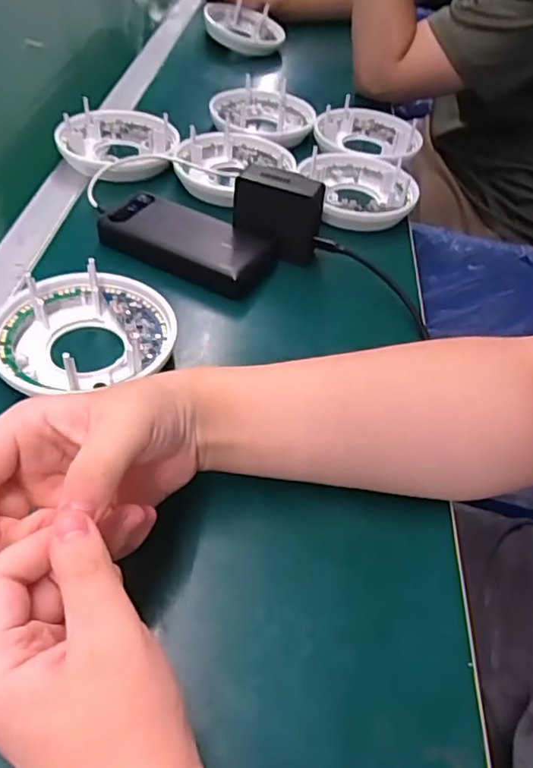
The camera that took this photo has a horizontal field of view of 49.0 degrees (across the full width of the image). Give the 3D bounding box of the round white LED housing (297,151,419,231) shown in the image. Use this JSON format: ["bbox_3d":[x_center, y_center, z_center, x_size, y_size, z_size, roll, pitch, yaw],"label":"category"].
[{"bbox_3d":[0.100,-0.217,0.644,0.111,0.031,0.120,4,47,-4],"label":"round white LED housing"}]

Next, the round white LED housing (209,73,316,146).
[{"bbox_3d":[-0.007,-0.341,0.746,0.131,0.030,0.129,4,47,-4],"label":"round white LED housing"}]

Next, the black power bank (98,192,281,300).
[{"bbox_3d":[-0.076,-0.132,0.545,0.164,0.030,0.071,25,49,16],"label":"black power bank"}]

